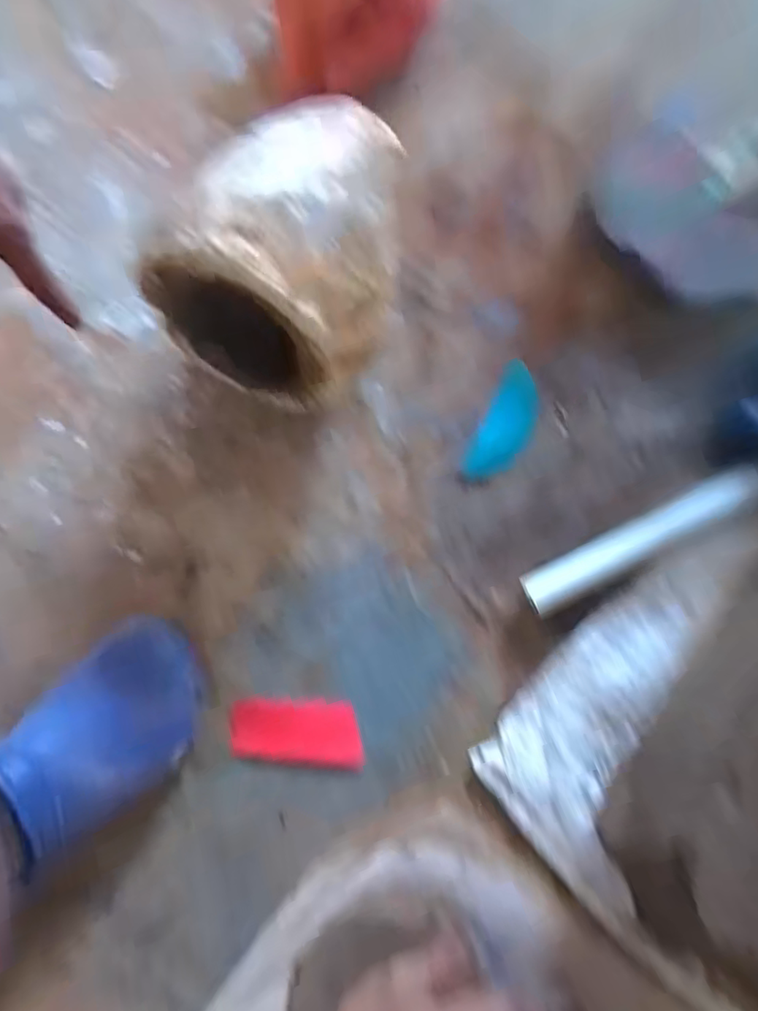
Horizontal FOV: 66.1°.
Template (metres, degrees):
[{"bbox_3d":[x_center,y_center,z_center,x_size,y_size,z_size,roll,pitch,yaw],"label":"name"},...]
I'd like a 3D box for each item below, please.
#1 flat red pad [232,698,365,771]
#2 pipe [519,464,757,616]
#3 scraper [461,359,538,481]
[{"bbox_3d":[-0.069,0.191,0.494,0.111,0.006,0.051,6,79,2],"label":"flat red pad"},{"bbox_3d":[0.234,0.030,0.516,0.232,0.025,0.035,-26,80,-5],"label":"pipe"},{"bbox_3d":[0.121,-0.076,0.551,0.047,0.005,0.120,25,80,5],"label":"scraper"}]

